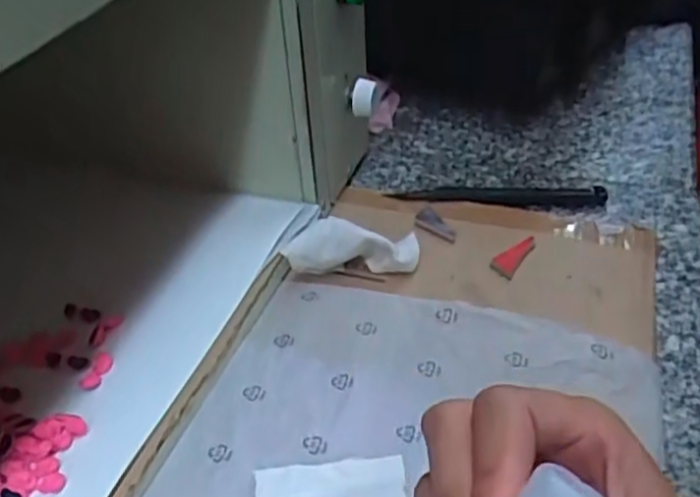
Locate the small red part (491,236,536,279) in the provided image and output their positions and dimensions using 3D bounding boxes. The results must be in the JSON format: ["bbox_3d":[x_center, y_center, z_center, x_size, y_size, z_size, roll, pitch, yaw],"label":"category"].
[{"bbox_3d":[0.102,0.004,0.460,0.016,0.006,0.039,22,45,27],"label":"small red part"}]

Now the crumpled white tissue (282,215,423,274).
[{"bbox_3d":[0.001,-0.001,0.449,0.080,0.033,0.018,-4,39,-1],"label":"crumpled white tissue"}]

